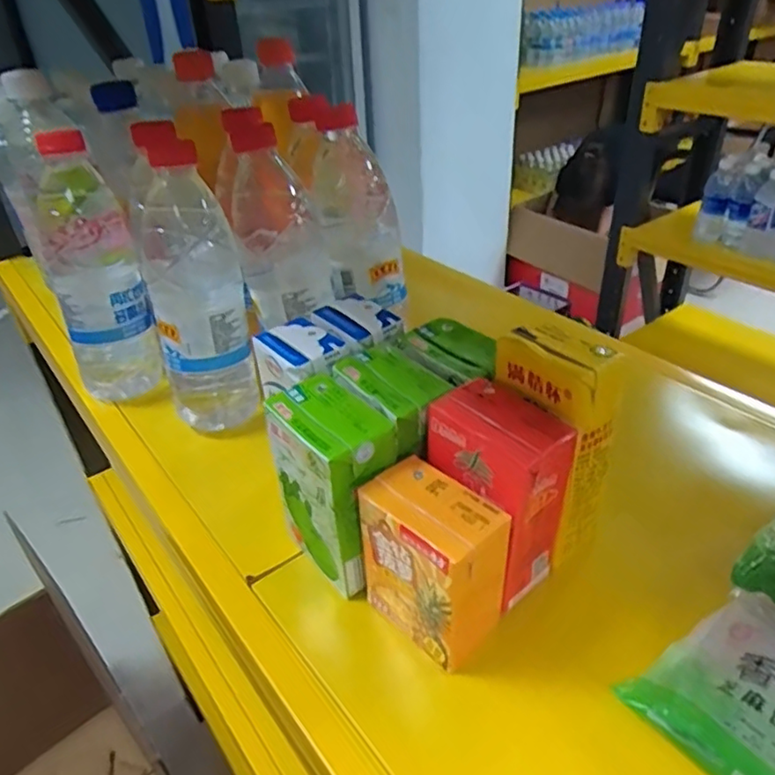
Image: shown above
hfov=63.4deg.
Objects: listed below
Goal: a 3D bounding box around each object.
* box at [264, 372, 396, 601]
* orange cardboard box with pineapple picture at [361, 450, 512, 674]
[{"bbox_3d":[-0.027,0.057,0.355,0.049,0.110,0.067,-29,42,-31],"label":"box"},{"bbox_3d":[0.022,0.087,0.320,0.066,0.080,0.043,27,46,37],"label":"orange cardboard box with pineapple picture"}]

